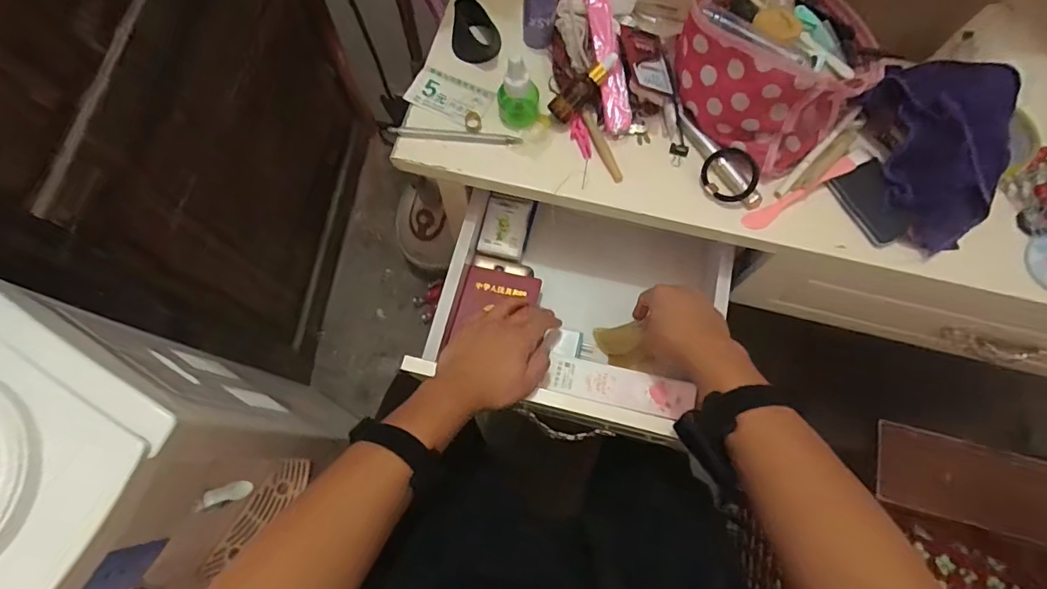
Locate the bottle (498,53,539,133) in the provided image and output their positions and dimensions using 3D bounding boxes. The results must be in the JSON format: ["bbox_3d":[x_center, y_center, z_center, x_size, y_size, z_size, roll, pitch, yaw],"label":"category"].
[{"bbox_3d":[-0.005,-0.203,0.515,0.041,0.067,0.035,-1,72,-1],"label":"bottle"}]

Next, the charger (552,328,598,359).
[{"bbox_3d":[0.063,0.060,0.605,0.047,0.020,0.031,8,72,2],"label":"charger"}]

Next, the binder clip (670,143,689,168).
[{"bbox_3d":[0.161,-0.146,0.532,0.018,0.004,0.026,18,72,5],"label":"binder clip"}]

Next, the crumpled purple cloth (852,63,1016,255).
[{"bbox_3d":[0.404,-0.151,0.500,0.125,0.055,0.206,14,72,4],"label":"crumpled purple cloth"}]

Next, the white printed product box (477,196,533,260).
[{"bbox_3d":[-0.022,-0.086,0.636,0.054,0.022,0.082,13,72,4],"label":"white printed product box"}]

